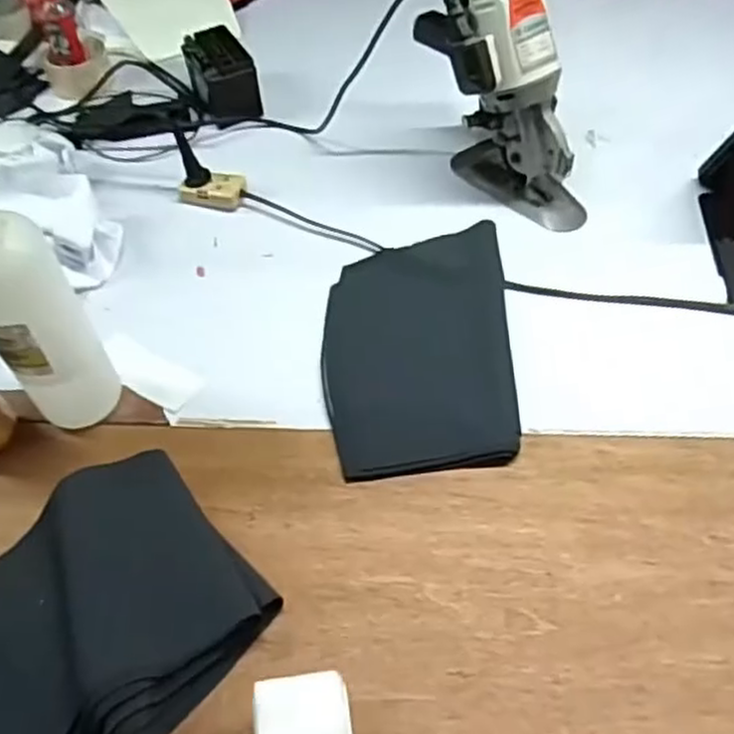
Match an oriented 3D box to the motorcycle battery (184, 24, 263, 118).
[{"bbox_3d":[-0.202,-0.410,1.023,0.063,0.082,0.125,-25,53,-15],"label":"motorcycle battery"}]

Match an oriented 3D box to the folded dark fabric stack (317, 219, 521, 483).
[{"bbox_3d":[0.051,-0.028,0.752,0.185,0.017,0.305,-1,51,4],"label":"folded dark fabric stack"}]

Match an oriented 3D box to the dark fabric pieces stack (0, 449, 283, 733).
[{"bbox_3d":[-0.202,0.198,0.565,0.221,0.051,0.230,-36,57,-22],"label":"dark fabric pieces stack"}]

